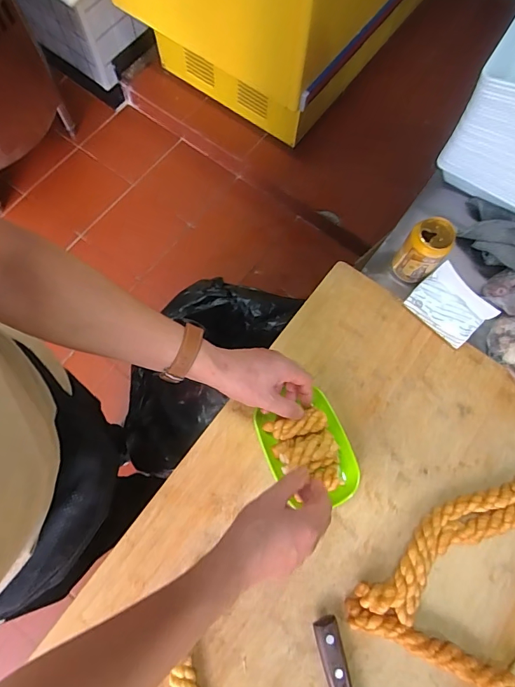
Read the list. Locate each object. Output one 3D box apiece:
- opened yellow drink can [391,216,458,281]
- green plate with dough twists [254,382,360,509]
[{"bbox_3d":[0.264,-0.149,0.662,0.064,0.094,0.056,33,75,8],"label":"opened yellow drink can"},{"bbox_3d":[0.075,0.150,0.576,0.116,0.066,0.151,-23,76,-8],"label":"green plate with dough twists"}]

